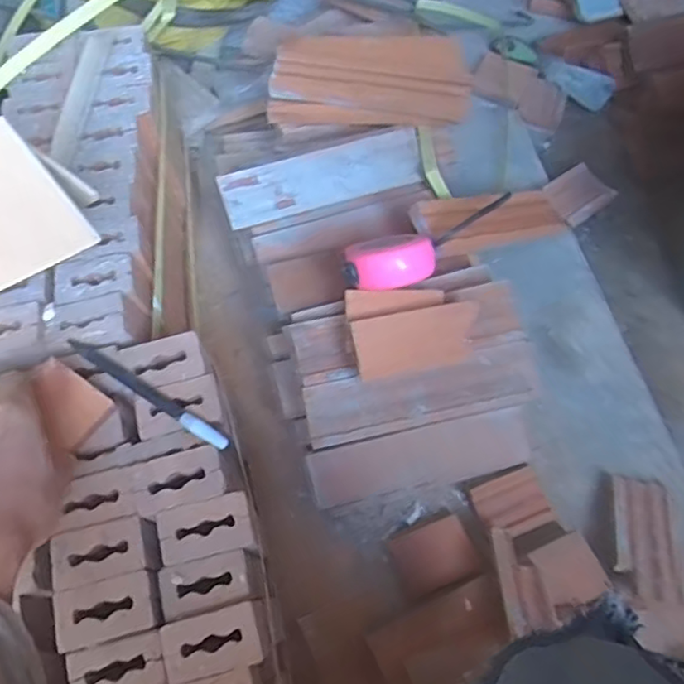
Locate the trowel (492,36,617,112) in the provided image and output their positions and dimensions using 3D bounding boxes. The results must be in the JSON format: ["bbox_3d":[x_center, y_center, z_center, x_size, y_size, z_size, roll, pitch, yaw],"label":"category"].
[{"bbox_3d":[0.286,-0.373,0.844,0.171,0.026,0.050,35,71,15],"label":"trowel"}]

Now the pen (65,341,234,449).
[{"bbox_3d":[-0.147,0.037,0.471,0.151,0.007,0.011,32,70,13],"label":"pen"}]

